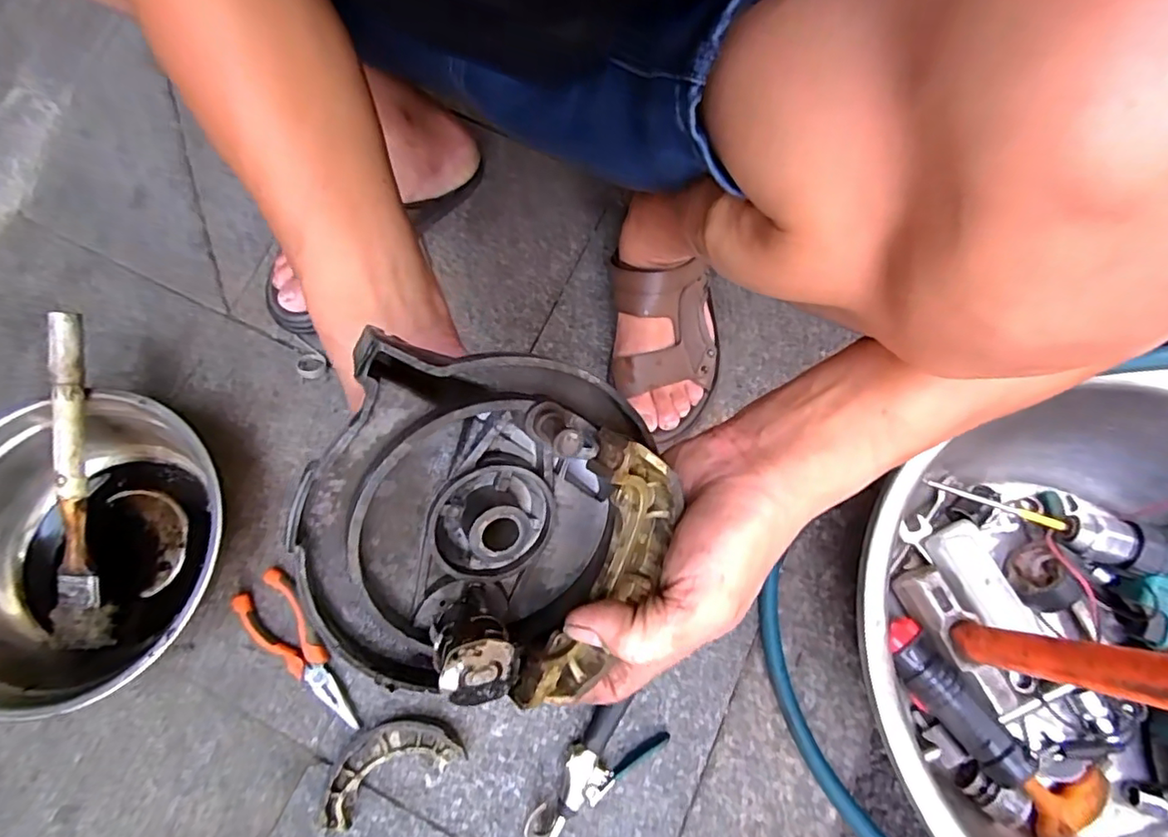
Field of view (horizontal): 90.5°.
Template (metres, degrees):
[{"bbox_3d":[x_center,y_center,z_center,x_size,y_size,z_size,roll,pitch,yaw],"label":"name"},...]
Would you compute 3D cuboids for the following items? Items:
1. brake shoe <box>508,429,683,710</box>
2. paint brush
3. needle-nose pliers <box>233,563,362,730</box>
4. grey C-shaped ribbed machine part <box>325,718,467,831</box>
[{"bbox_3d":[0.009,0.065,0.246,0.042,0.043,0.117,22,98,6],"label":"brake shoe"},{"bbox_3d":[-0.430,0.056,0.483,0.045,0.021,0.280,1,95,0],"label":"paint brush"},{"bbox_3d":[-0.246,0.202,0.502,0.047,0.015,0.149,-39,77,-11],"label":"needle-nose pliers"},{"bbox_3d":[-0.158,0.280,0.476,0.112,0.025,0.056,-24,75,-7],"label":"grey C-shaped ribbed machine part"}]

